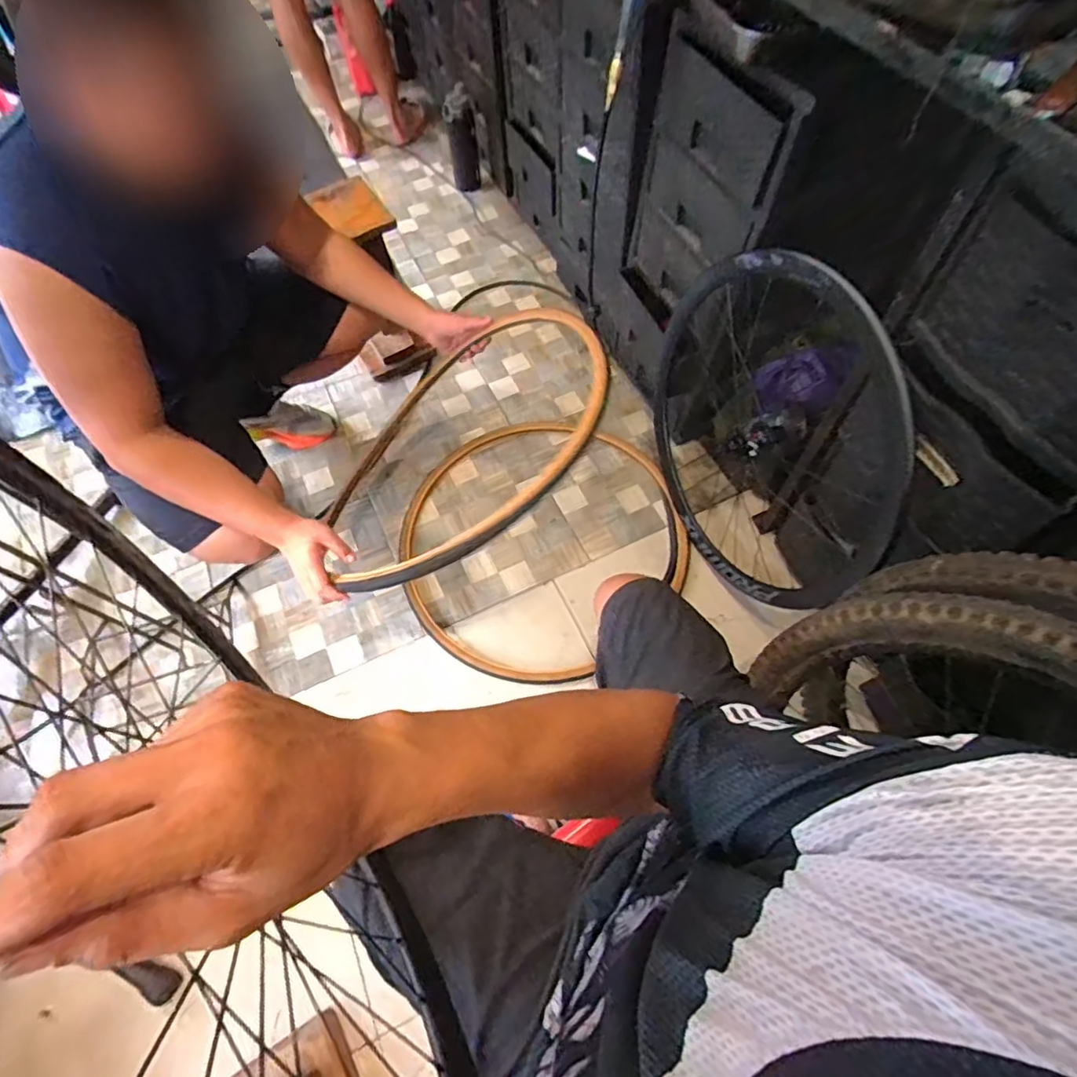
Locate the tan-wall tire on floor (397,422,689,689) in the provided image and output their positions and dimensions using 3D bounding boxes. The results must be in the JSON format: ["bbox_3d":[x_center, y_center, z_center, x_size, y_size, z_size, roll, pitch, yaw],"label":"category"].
[{"bbox_3d":[0.005,0.007,1.329,0.642,0.050,0.648,-1,63,1],"label":"tan-wall tire on floor"}]

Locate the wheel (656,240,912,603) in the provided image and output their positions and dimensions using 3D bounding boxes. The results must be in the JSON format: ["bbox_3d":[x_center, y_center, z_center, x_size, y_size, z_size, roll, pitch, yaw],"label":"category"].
[{"bbox_3d":[0.388,-0.209,1.071,0.153,0.609,0.659,-20,64,-9],"label":"wheel"}]

